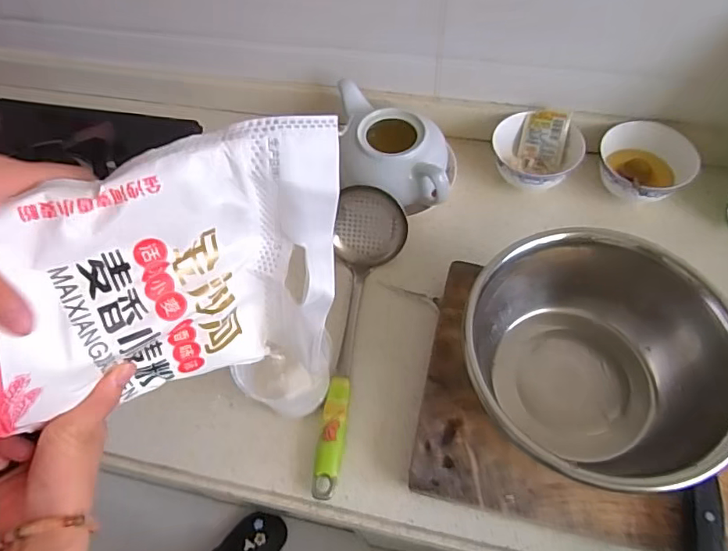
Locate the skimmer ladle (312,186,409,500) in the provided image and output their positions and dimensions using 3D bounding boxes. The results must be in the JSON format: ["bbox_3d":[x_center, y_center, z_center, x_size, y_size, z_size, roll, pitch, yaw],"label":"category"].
[{"bbox_3d":[-0.014,0.061,0.566,0.098,0.075,0.336,5,60,6],"label":"skimmer ladle"}]

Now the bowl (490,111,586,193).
[{"bbox_3d":[0.223,-0.159,0.681,0.107,0.058,0.107,-2,59,3],"label":"bowl"}]

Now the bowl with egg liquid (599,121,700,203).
[{"bbox_3d":[0.360,-0.141,0.666,0.111,0.052,0.119,-2,59,3],"label":"bowl with egg liquid"}]

